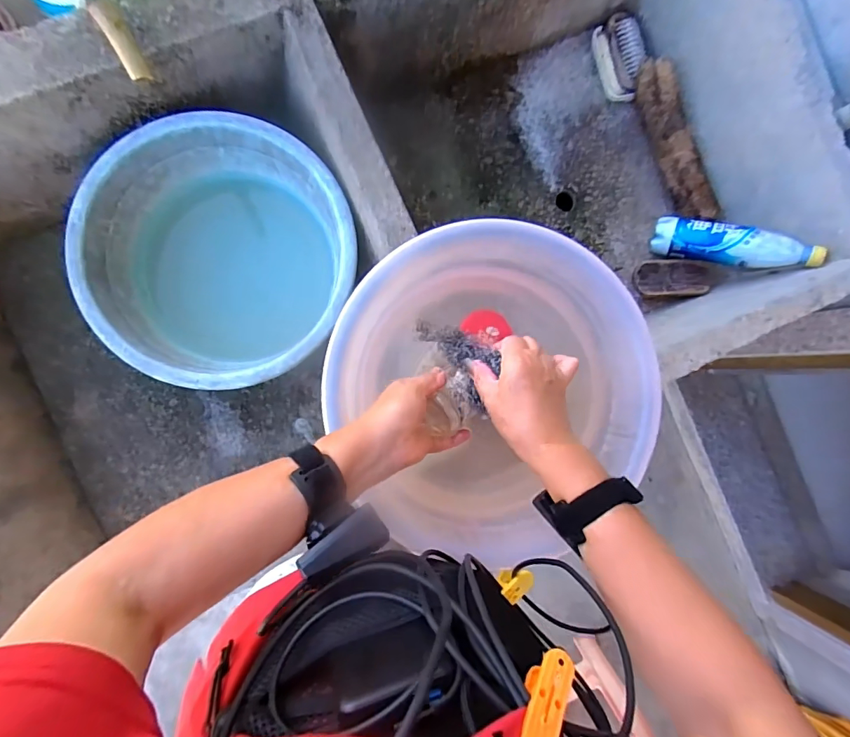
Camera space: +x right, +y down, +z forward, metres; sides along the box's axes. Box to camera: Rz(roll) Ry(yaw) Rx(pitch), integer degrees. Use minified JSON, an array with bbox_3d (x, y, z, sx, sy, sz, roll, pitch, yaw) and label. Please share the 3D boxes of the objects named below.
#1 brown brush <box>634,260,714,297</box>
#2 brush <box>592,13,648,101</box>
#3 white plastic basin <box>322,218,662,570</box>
[{"bbox_3d":[0.409,-0.151,0.744,0.128,0.030,0.062,-5,90,-5],"label":"brown brush"},{"bbox_3d":[0.333,-0.526,0.765,0.071,0.050,0.137,-17,91,-5],"label":"brush"},{"bbox_3d":[0.075,0.009,0.505,0.301,0.119,0.322,0,89,-5],"label":"white plastic basin"}]

